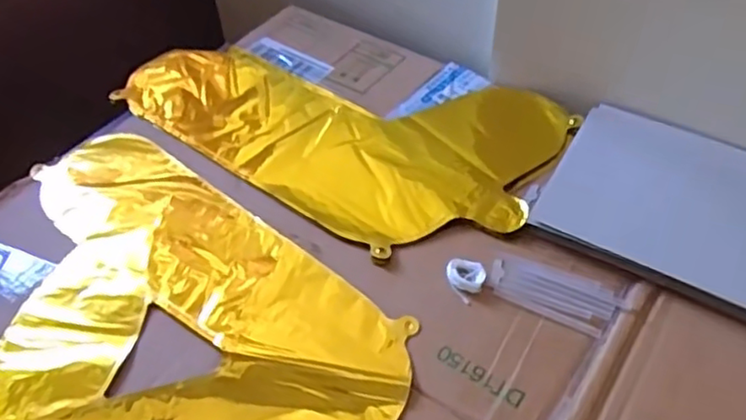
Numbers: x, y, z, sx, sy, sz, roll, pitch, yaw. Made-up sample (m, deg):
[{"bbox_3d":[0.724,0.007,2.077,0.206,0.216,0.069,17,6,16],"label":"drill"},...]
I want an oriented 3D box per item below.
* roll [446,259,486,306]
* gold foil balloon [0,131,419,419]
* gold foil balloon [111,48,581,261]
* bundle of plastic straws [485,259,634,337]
[{"bbox_3d":[0.067,0.052,0.491,0.028,0.009,0.032,16,51,14],"label":"roll"},{"bbox_3d":[-0.177,0.077,0.491,0.354,0.034,0.355,-15,50,-12],"label":"gold foil balloon"},{"bbox_3d":[-0.030,-0.088,0.621,0.381,0.017,0.226,28,55,24],"label":"gold foil balloon"},{"bbox_3d":[0.134,0.060,0.486,0.094,0.004,0.044,20,52,18],"label":"bundle of plastic straws"}]

